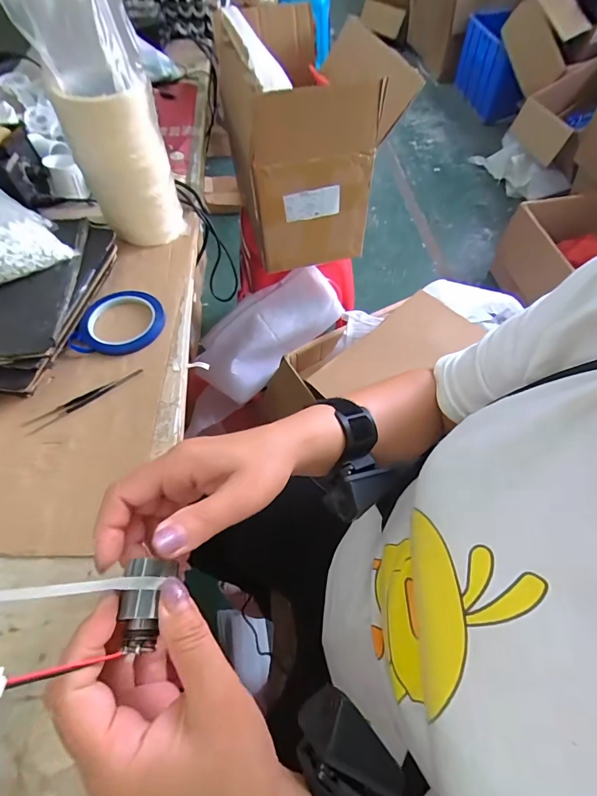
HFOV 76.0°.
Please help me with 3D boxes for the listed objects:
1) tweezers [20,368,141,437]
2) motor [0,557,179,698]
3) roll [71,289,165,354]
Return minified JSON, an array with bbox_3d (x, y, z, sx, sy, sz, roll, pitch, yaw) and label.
[{"bbox_3d":[-0.239,0.002,0.428,0.132,0.004,0.017,-29,63,-17],"label":"tweezers"},{"bbox_3d":[-0.096,0.106,0.175,0.037,0.021,0.093,46,26,24],"label":"motor"},{"bbox_3d":[-0.224,-0.098,0.484,0.100,0.014,0.102,0,58,0],"label":"roll"}]

